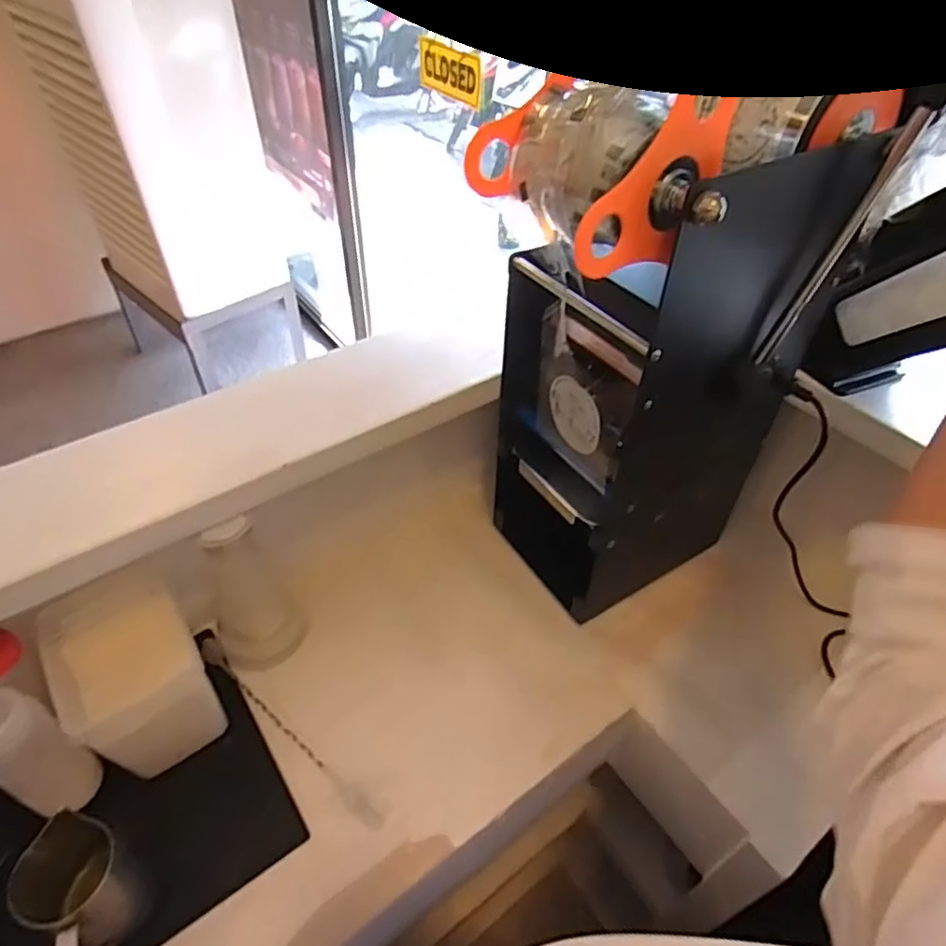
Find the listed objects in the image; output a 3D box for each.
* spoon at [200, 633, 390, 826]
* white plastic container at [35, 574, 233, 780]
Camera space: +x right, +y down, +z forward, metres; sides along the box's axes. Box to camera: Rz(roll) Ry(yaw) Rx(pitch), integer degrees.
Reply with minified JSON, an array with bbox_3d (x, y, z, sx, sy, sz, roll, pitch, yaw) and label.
[{"bbox_3d":[-0.214,0.284,0.699,0.306,0.017,0.023,32,53,26],"label":"spoon"},{"bbox_3d":[-0.351,0.213,0.650,0.120,0.149,0.146,-27,52,-24],"label":"white plastic container"}]

